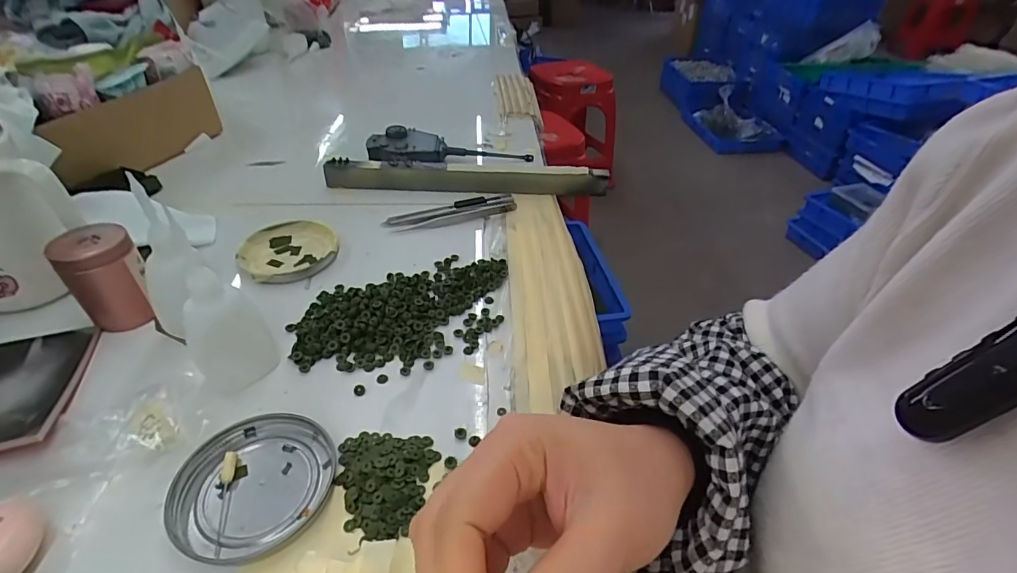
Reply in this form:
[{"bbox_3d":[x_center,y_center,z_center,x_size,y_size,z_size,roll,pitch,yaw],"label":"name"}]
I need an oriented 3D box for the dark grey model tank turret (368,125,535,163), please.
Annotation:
[{"bbox_3d":[-0.067,-0.163,0.555,0.184,0.030,0.063,-10,41,-15],"label":"dark grey model tank turret"}]

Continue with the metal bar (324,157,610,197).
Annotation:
[{"bbox_3d":[-0.043,-0.116,0.500,0.293,0.032,0.014,3,40,0],"label":"metal bar"}]

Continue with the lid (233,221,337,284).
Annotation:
[{"bbox_3d":[-0.191,-0.031,0.415,0.077,0.014,0.077,2,40,-1],"label":"lid"}]

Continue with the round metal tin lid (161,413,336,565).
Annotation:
[{"bbox_3d":[-0.134,0.103,0.253,0.072,0.008,0.079,2,40,-1],"label":"round metal tin lid"}]

